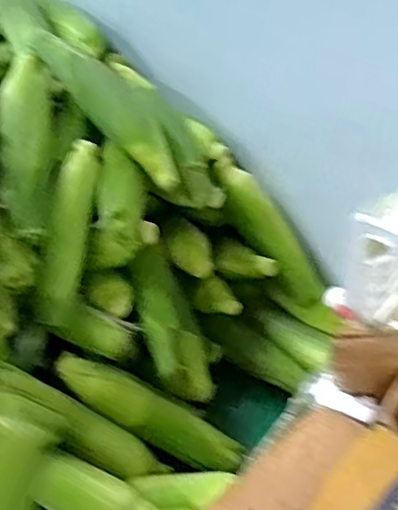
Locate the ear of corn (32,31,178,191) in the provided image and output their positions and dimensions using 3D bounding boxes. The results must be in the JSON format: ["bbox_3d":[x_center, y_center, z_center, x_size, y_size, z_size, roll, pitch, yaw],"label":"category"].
[{"bbox_3d":[-0.106,-0.182,0.714,0.052,0.049,0.260,-34,74,-27],"label":"ear of corn"}]

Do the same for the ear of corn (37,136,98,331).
[{"bbox_3d":[-0.145,-0.027,0.678,0.042,0.046,0.210,7,80,12],"label":"ear of corn"}]

